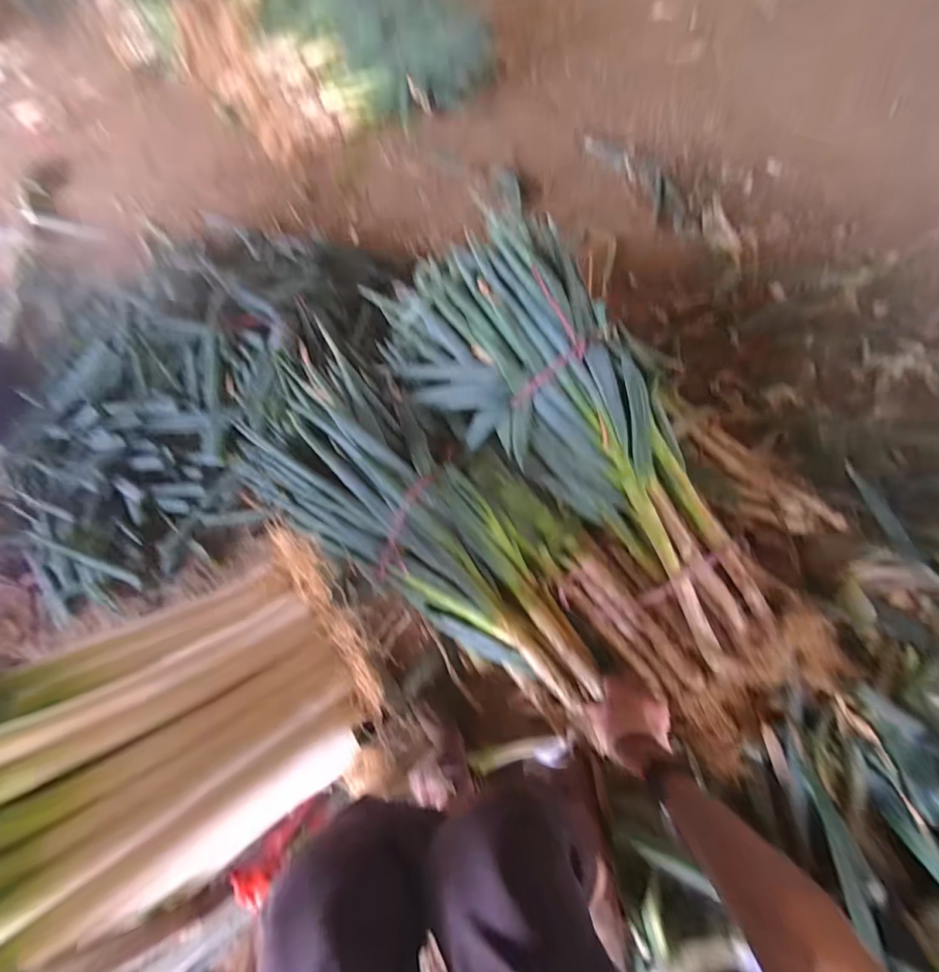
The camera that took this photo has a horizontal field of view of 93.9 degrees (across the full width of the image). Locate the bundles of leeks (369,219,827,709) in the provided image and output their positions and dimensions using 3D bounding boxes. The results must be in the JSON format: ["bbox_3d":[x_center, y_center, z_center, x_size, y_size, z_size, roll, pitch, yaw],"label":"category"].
[{"bbox_3d":[0.188,-0.084,0.797,0.375,0.206,0.962,-28,73,-13],"label":"bundles of leeks"}]

